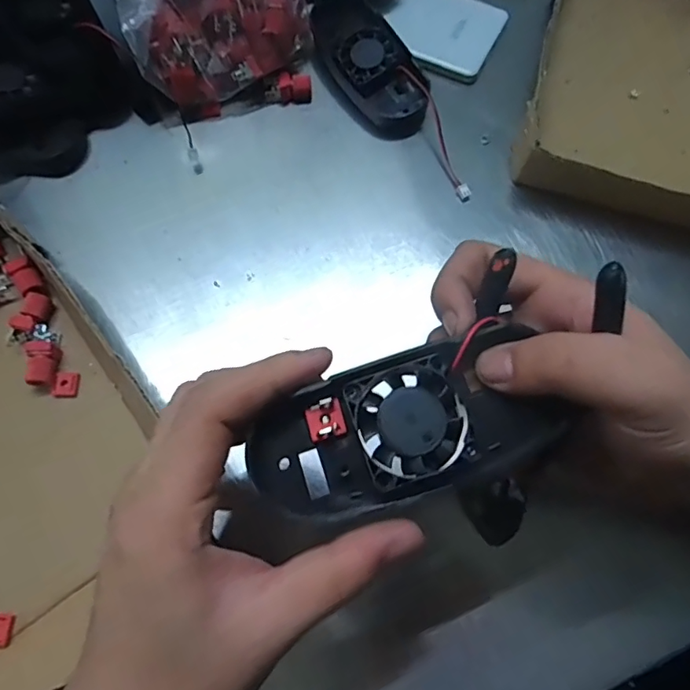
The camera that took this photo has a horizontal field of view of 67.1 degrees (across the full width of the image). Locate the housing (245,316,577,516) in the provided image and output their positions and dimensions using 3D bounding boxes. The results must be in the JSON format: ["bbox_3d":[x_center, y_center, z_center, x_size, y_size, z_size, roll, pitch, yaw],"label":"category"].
[{"bbox_3d":[0.022,0.028,0.188,0.111,0.020,0.048,-16,70,-1],"label":"housing"}]

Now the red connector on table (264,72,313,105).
[{"bbox_3d":[-0.040,-0.181,0.368,0.033,0.018,0.014,-10,70,-4],"label":"red connector on table"}]

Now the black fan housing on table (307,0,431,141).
[{"bbox_3d":[0.011,-0.206,0.370,0.052,0.021,0.136,-26,72,-10],"label":"black fan housing on table"}]

